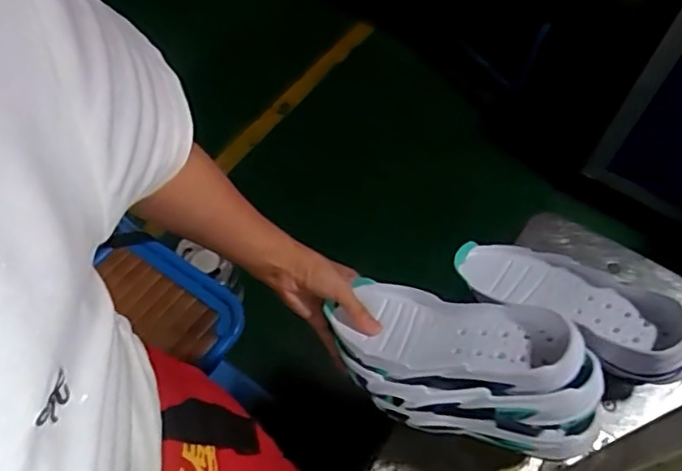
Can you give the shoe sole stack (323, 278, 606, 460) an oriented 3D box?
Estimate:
[{"bbox_3d":[0.098,0.125,0.575,0.226,0.100,0.117,6,47,34],"label":"shoe sole stack"}]

